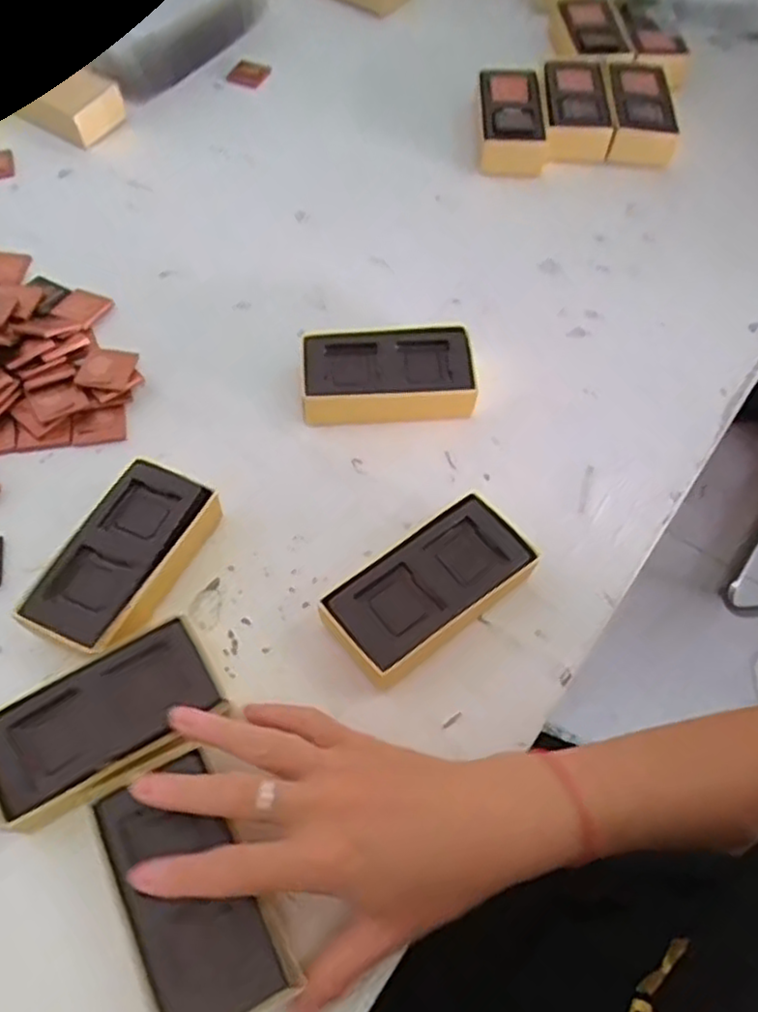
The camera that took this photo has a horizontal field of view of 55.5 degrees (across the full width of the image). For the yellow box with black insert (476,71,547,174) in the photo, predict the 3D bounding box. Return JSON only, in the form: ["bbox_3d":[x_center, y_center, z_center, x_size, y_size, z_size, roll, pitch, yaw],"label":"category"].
[{"bbox_3d":[0.114,-0.338,0.630,0.055,0.029,0.116,3,58,0],"label":"yellow box with black insert"}]

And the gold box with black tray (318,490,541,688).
[{"bbox_3d":[0.028,0.048,0.403,0.117,0.032,0.058,-35,66,-21],"label":"gold box with black tray"}]

